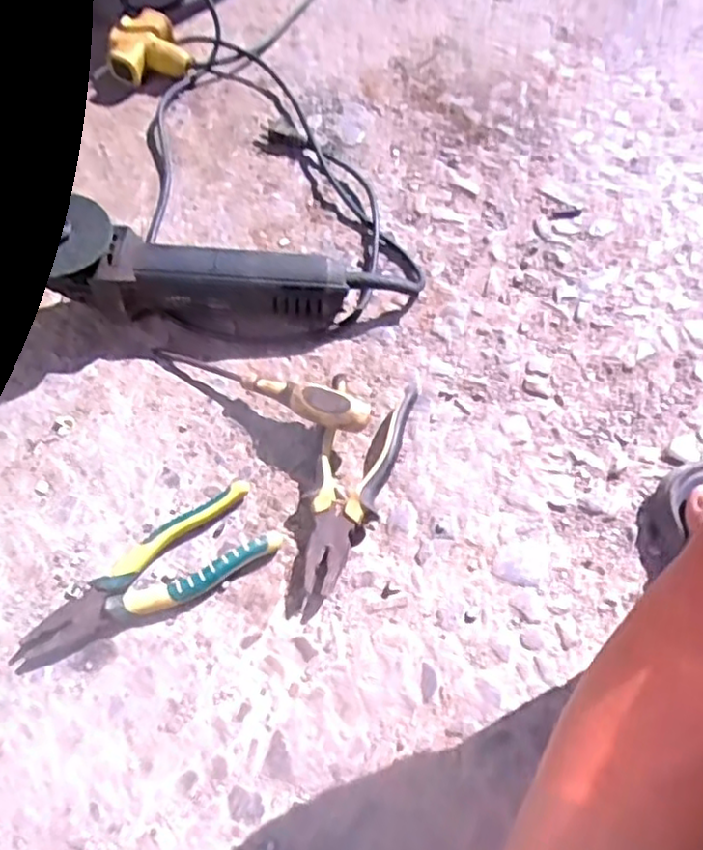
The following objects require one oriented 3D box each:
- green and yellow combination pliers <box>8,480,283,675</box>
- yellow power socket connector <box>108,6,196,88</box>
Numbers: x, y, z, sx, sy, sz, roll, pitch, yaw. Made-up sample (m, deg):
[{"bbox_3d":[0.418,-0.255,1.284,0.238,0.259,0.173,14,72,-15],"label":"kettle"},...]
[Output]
[{"bbox_3d":[-0.155,0.121,0.510,0.202,0.023,0.063,-32,67,-17],"label":"green and yellow combination pliers"},{"bbox_3d":[-0.241,-0.439,0.792,0.092,0.041,0.076,-19,64,-11],"label":"yellow power socket connector"}]

